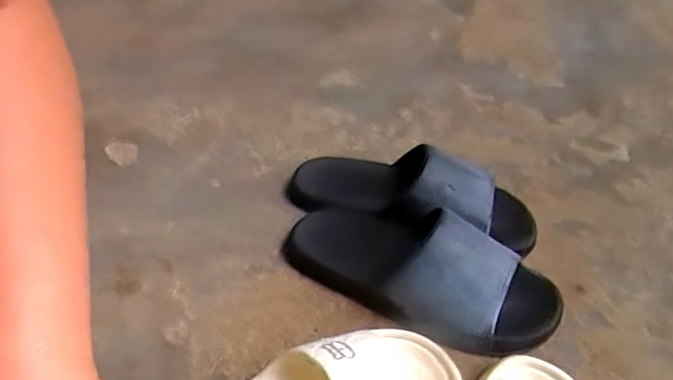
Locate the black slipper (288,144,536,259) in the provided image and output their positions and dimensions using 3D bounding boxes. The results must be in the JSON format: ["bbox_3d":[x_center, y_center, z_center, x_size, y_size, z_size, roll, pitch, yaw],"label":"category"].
[{"bbox_3d":[0.078,-0.002,0.639,0.267,0.075,0.113,14,44,15],"label":"black slipper"}]

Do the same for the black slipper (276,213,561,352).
[{"bbox_3d":[0.074,0.070,0.565,0.267,0.074,0.104,15,45,17],"label":"black slipper"}]

